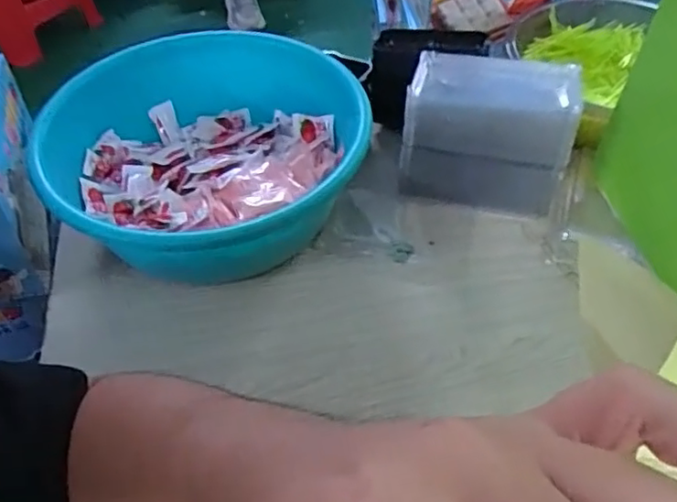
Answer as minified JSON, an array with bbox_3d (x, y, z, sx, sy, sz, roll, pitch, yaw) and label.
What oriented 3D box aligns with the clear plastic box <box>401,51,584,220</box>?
[{"bbox_3d":[0.136,-0.111,0.576,0.138,0.120,0.084,9,48,10],"label":"clear plastic box"}]

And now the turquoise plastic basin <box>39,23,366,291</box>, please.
[{"bbox_3d":[-0.105,-0.082,0.569,0.247,0.107,0.277,-8,48,-6],"label":"turquoise plastic basin"}]

